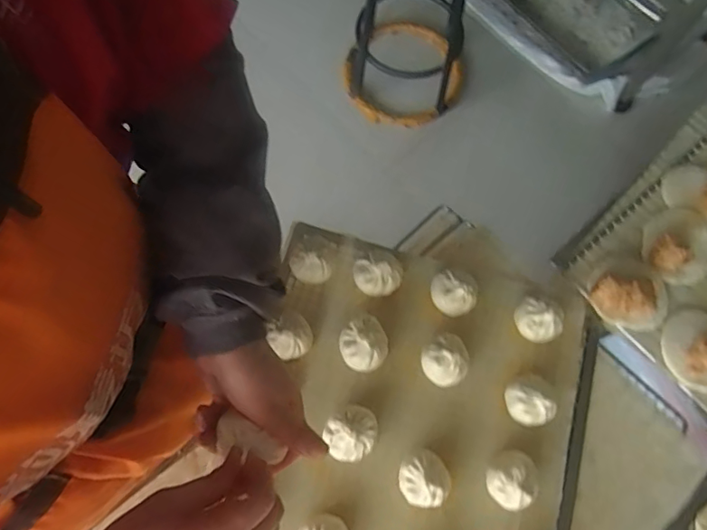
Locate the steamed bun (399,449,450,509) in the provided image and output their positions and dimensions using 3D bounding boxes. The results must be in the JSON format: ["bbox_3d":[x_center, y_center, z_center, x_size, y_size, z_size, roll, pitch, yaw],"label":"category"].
[{"bbox_3d":[0.074,0.226,0.551,0.053,0.049,0.053,0,72,0],"label":"steamed bun"}]

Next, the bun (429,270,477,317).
[{"bbox_3d":[0.120,0.032,0.624,0.054,0.033,0.053,0,72,0],"label":"bun"}]

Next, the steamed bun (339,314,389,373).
[{"bbox_3d":[0.011,0.091,0.602,0.053,0.034,0.061,-27,74,-9],"label":"steamed bun"}]

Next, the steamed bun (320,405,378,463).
[{"bbox_3d":[-0.003,0.184,0.573,0.053,0.040,0.060,22,73,7],"label":"steamed bun"}]

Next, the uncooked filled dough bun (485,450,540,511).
[{"bbox_3d":[0.170,0.229,0.557,0.052,0.038,0.059,38,76,11],"label":"uncooked filled dough bun"}]

